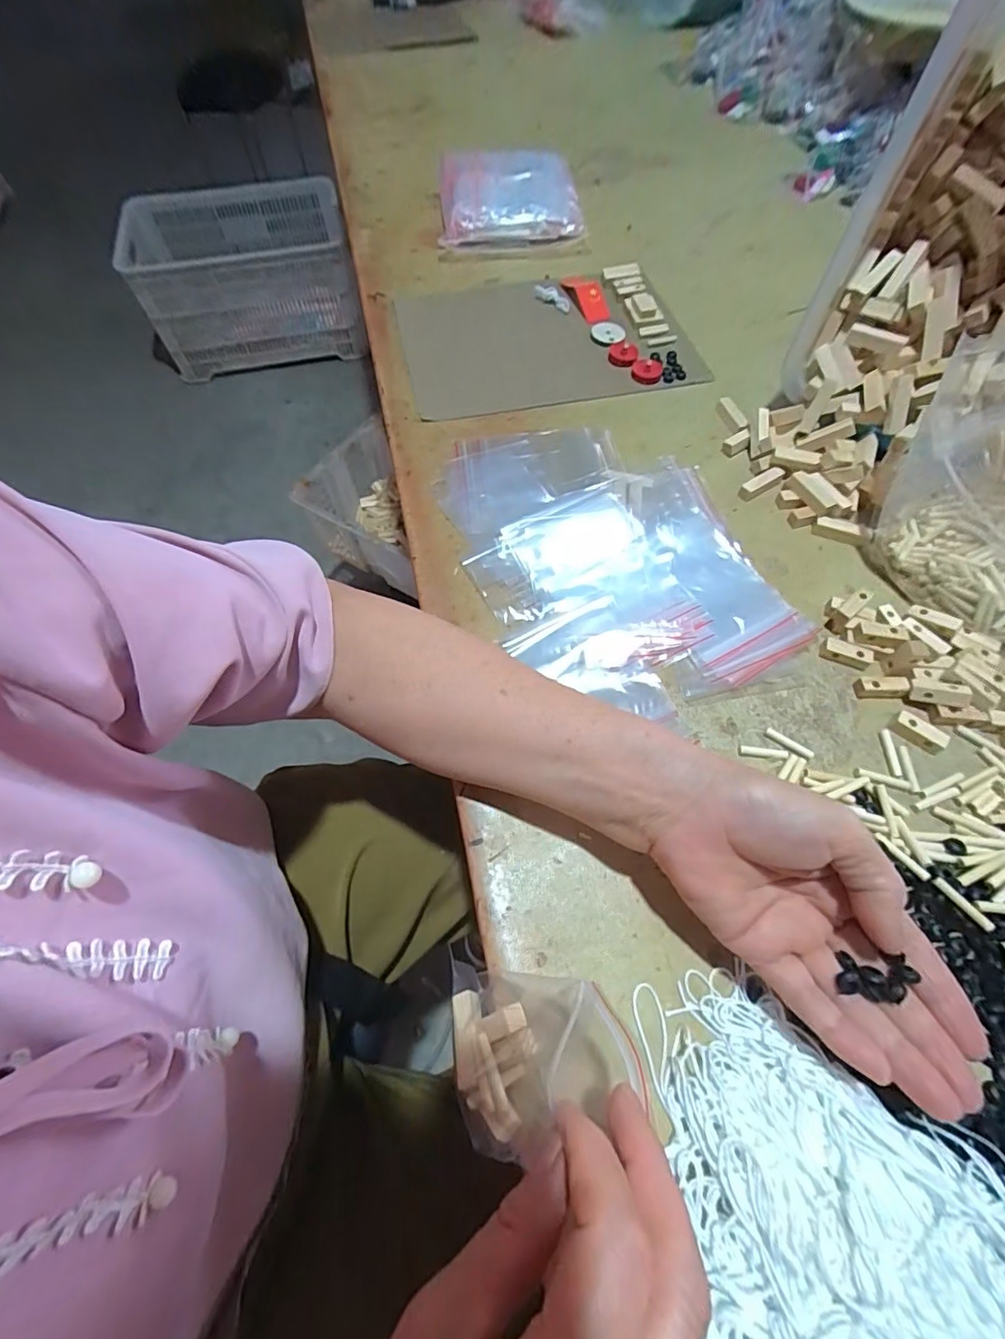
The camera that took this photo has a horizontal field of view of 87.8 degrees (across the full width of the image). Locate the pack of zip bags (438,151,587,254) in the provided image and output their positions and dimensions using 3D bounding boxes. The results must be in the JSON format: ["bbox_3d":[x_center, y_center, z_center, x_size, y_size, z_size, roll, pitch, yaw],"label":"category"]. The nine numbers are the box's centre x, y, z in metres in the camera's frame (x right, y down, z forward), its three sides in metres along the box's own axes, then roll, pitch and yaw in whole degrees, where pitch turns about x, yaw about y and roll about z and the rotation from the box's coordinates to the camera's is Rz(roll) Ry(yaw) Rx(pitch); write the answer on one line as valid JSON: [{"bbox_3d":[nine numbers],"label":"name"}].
[{"bbox_3d":[0.009,-0.646,0.708,0.180,0.036,0.256,-2,63,-1],"label":"pack of zip bags"}]

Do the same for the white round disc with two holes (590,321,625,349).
[{"bbox_3d":[0.109,-0.351,0.546,0.035,0.005,0.034,-4,70,10],"label":"white round disc with two holes"}]

